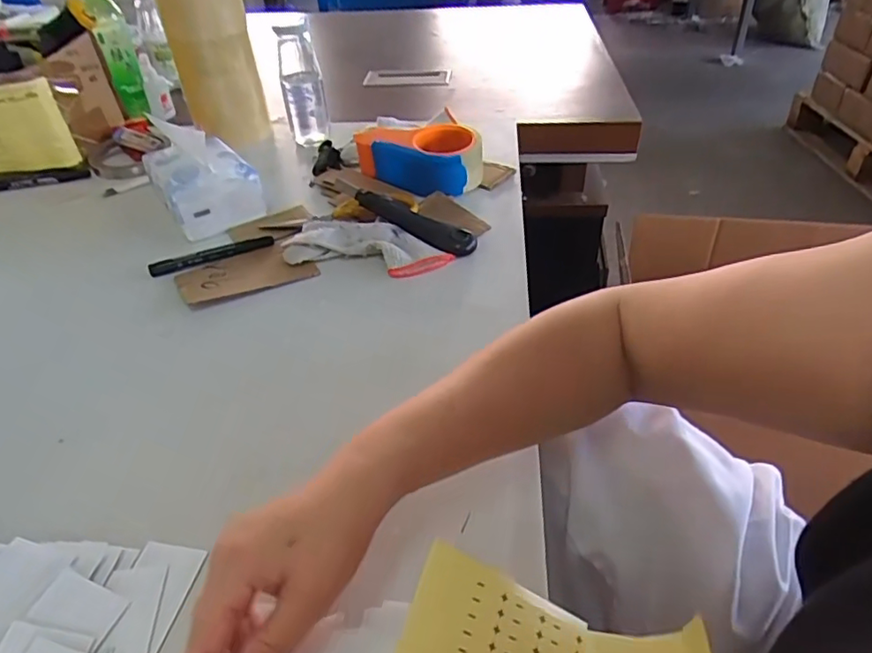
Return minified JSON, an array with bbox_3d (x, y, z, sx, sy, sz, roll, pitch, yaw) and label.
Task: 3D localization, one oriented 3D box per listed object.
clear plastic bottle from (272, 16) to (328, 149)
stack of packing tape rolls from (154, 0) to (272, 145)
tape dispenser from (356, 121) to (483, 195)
[{"bbox_3d":[-0.191,-0.342,0.836,0.056,0.159,0.058,-13,41,-12],"label":"clear plastic bottle"},{"bbox_3d":[-0.322,-0.397,0.842,0.086,0.248,0.090,22,46,27],"label":"stack of packing tape rolls"},{"bbox_3d":[-0.023,-0.211,0.738,0.162,0.070,0.079,5,41,10],"label":"tape dispenser"}]

